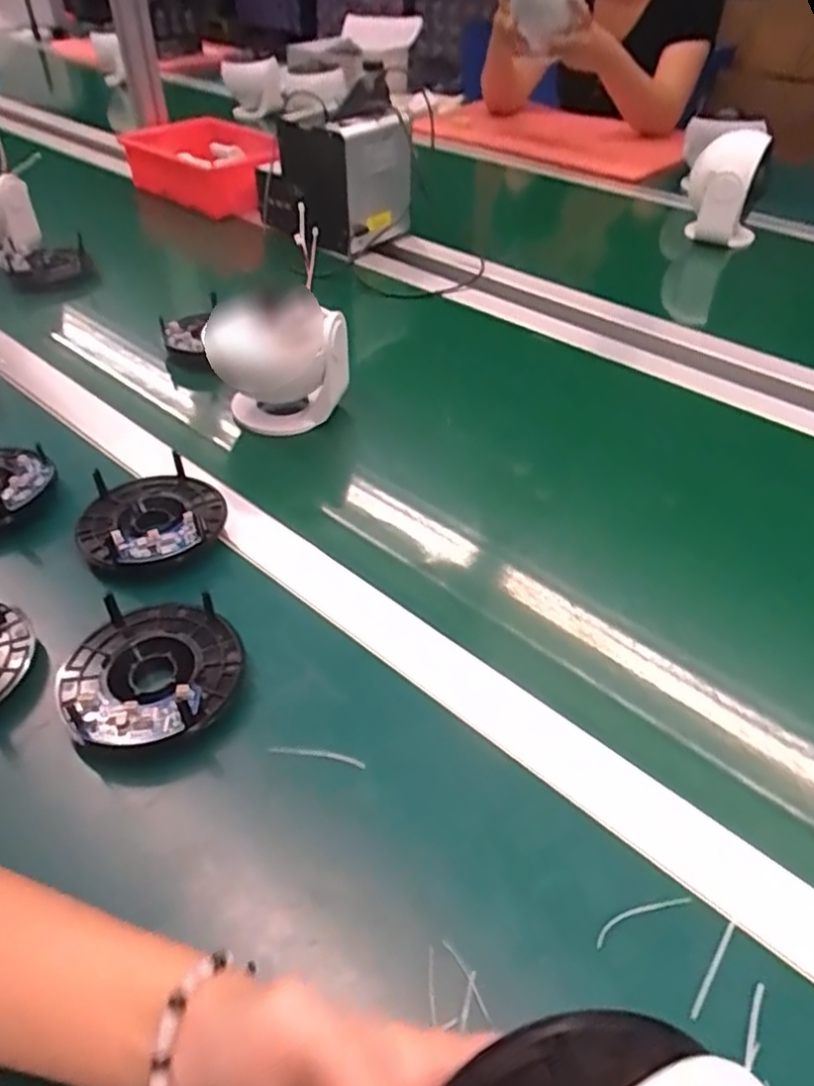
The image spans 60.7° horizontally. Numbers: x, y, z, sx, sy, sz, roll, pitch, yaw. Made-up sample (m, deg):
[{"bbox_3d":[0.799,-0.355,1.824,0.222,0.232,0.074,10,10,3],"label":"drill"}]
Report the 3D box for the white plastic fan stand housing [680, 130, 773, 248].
[{"bbox_3d":[0.447,-0.498,0.979,0.106,0.140,0.076,17,46,17],"label":"white plastic fan stand housing"}]

